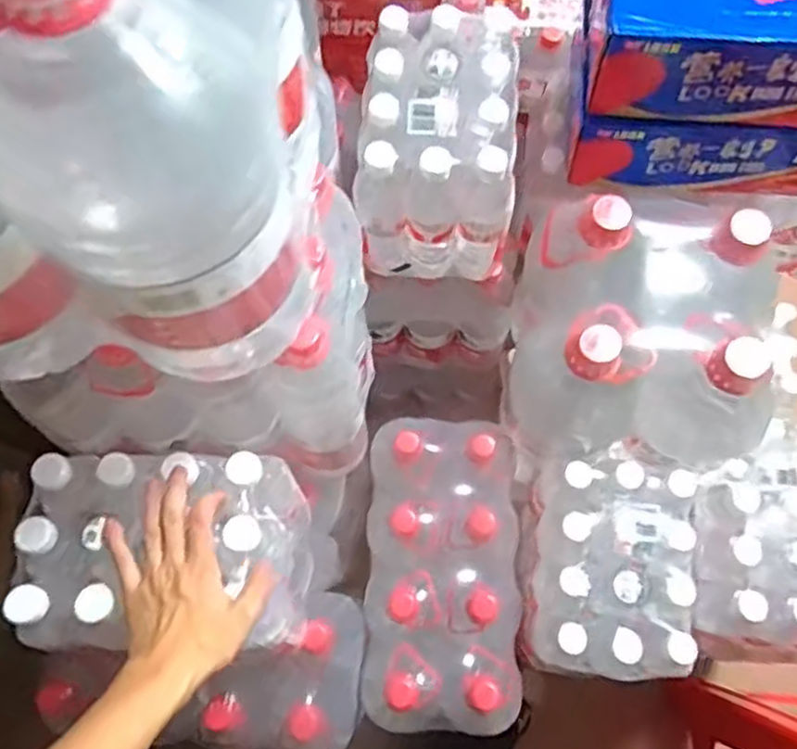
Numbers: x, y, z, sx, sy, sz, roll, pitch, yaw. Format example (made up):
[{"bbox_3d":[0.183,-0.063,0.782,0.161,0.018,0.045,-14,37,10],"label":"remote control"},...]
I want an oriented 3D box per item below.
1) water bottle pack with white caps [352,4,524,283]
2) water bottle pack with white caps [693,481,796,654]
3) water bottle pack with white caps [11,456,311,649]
[{"bbox_3d":[0.050,-0.284,0.874,0.168,0.208,0.261,4,73,2],"label":"water bottle pack with white caps"},{"bbox_3d":[0.469,0.243,0.867,0.223,0.176,0.186,8,73,3],"label":"water bottle pack with white caps"},{"bbox_3d":[-0.225,0.177,0.709,0.248,0.186,0.177,3,73,2],"label":"water bottle pack with white caps"}]

